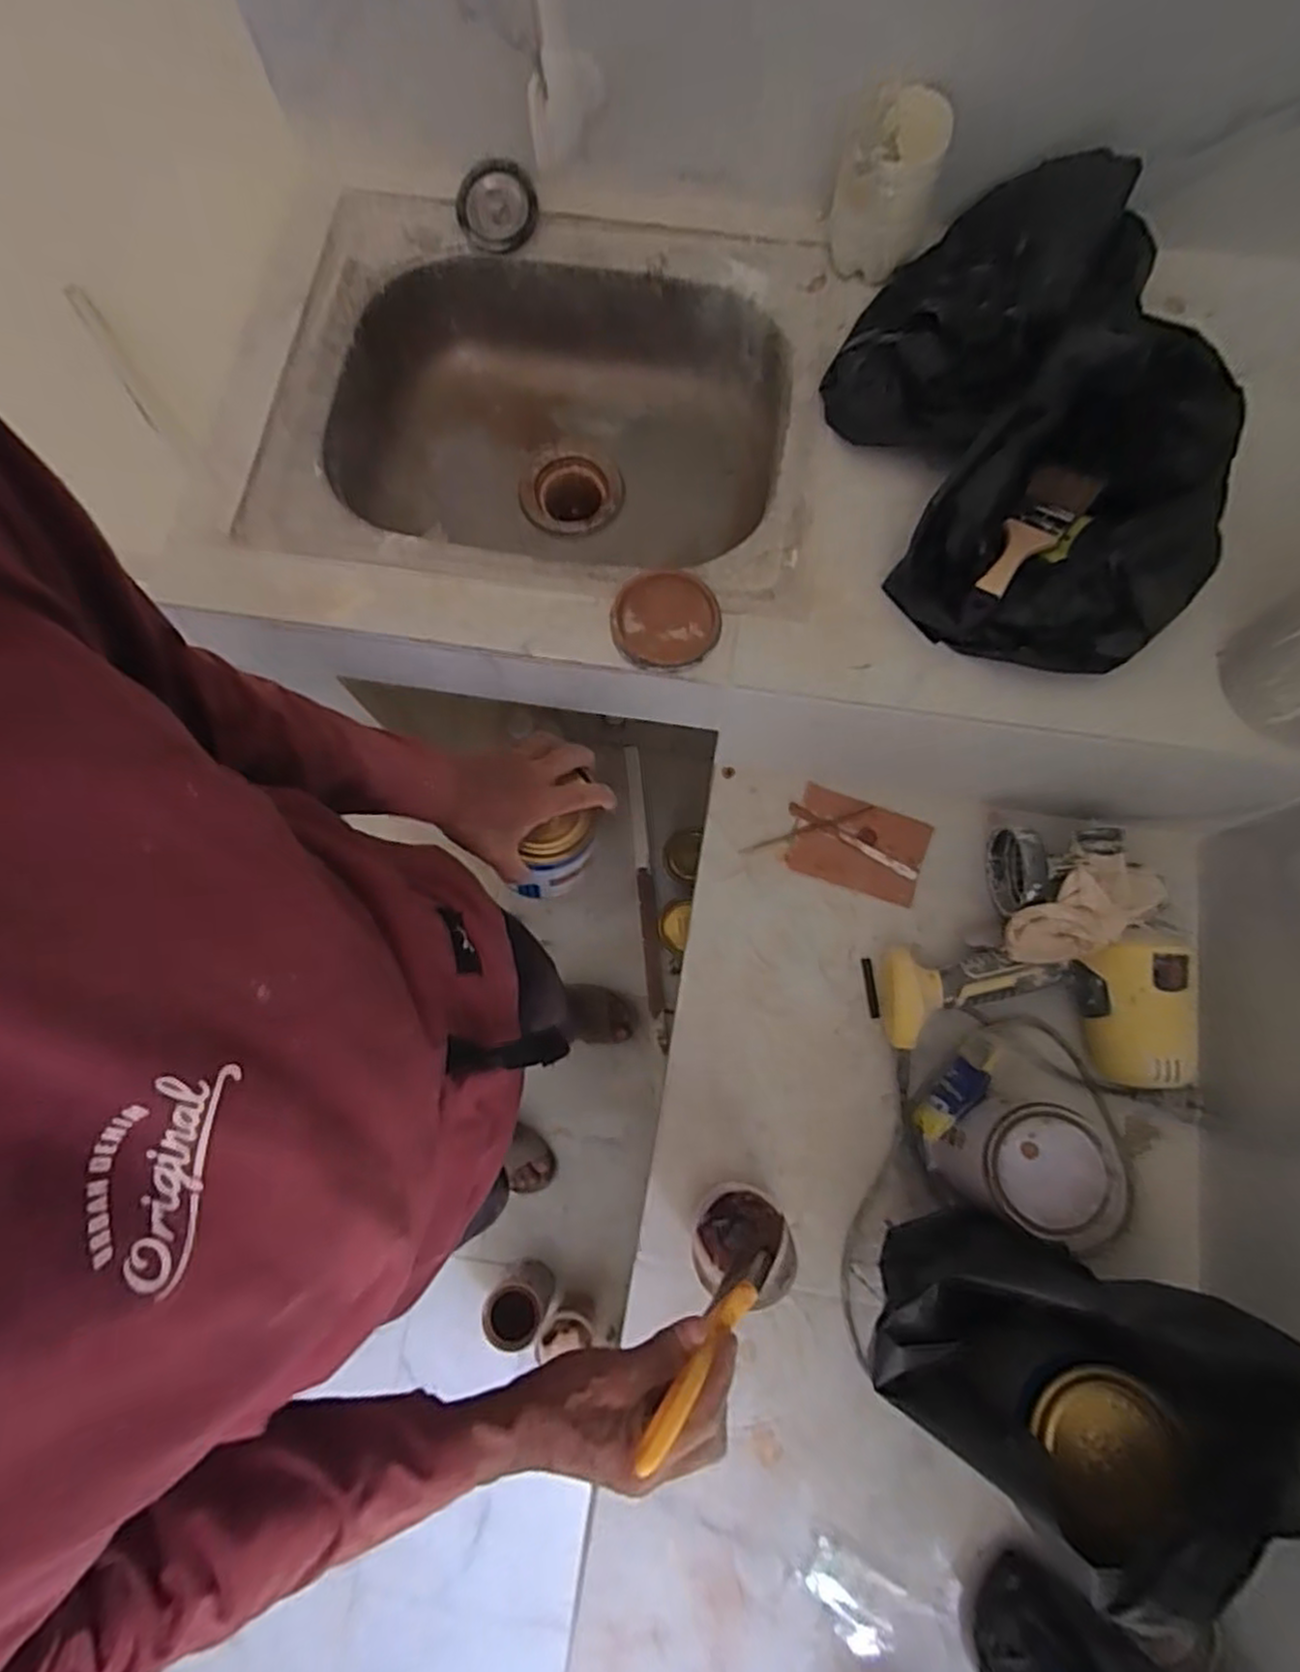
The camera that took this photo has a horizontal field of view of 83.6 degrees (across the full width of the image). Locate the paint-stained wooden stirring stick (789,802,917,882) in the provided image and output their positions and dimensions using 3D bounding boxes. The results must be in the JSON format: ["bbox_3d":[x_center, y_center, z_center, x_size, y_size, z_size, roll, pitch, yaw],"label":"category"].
[{"bbox_3d":[0.209,0.005,0.753,0.142,0.005,0.015,31,78,8],"label":"paint-stained wooden stirring stick"}]

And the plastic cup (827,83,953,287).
[{"bbox_3d":[0.212,-0.575,0.656,0.091,0.108,0.088,0,76,0],"label":"plastic cup"}]

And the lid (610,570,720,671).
[{"bbox_3d":[0.013,-0.180,0.605,0.086,0.012,0.080,0,76,0],"label":"lid"}]

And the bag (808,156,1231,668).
[{"bbox_3d":[0.307,-0.348,0.585,0.268,0.129,0.434,-13,76,-3],"label":"bag"}]

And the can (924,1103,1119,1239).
[{"bbox_3d":[0.304,0.271,0.611,0.098,0.123,0.094,0,76,0],"label":"can"}]

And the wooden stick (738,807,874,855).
[{"bbox_3d":[0.164,-0.005,0.757,0.145,0.007,0.010,-17,76,-4],"label":"wooden stick"}]

